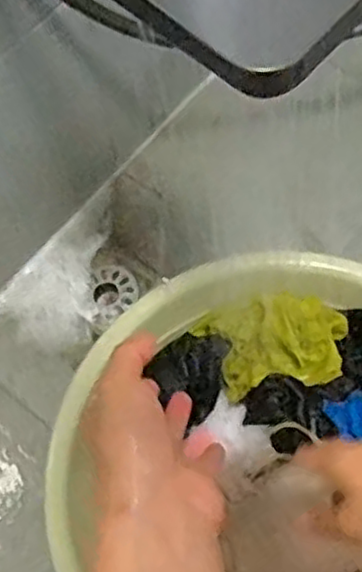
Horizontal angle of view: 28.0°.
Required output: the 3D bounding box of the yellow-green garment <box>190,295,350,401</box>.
[{"bbox_3d":[0.087,0.057,0.688,0.136,0.066,0.078,-5,66,-1],"label":"yellow-green garment"}]

